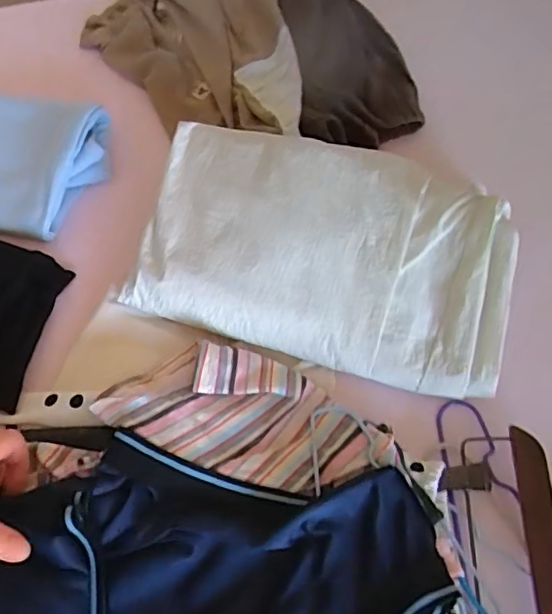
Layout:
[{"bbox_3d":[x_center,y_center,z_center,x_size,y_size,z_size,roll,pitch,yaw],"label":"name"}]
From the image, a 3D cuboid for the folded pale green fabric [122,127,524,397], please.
[{"bbox_3d":[0.046,-0.054,0.515,0.329,0.057,0.197,14,65,7],"label":"folded pale green fabric"}]

